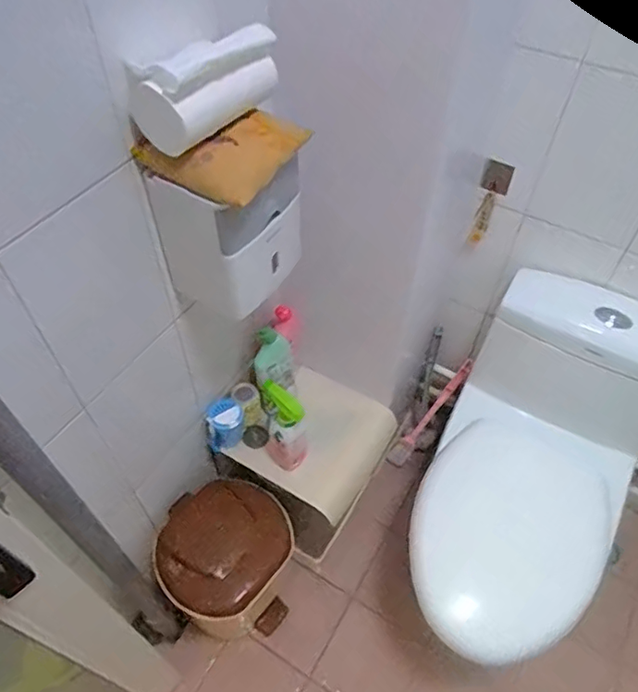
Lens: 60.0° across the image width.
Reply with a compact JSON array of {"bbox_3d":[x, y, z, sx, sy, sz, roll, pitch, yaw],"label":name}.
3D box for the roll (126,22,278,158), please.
[{"bbox_3d":[-0.147,-0.336,0.694,0.093,0.094,0.195,27,57,18],"label":"roll"}]

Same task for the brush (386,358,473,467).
[{"bbox_3d":[0.312,0.187,1.540,0.055,0.369,0.042,41,19,25],"label":"brush"}]

